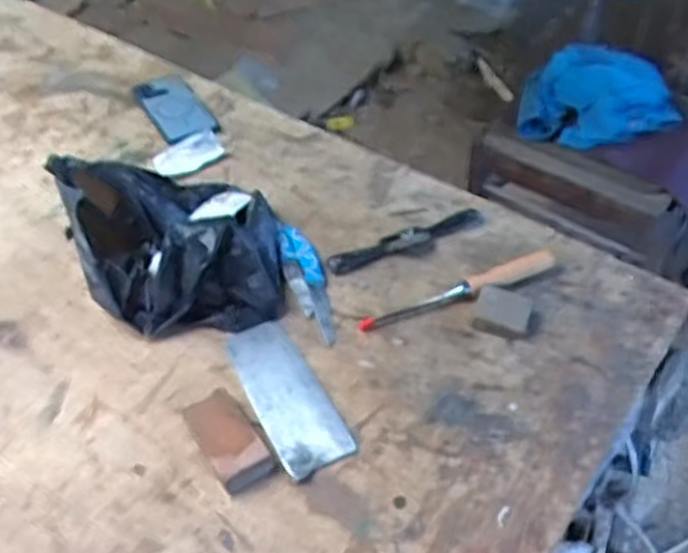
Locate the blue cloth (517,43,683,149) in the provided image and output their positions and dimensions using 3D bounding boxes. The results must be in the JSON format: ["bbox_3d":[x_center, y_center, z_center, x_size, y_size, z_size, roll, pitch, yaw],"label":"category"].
[{"bbox_3d":[0.537,-0.367,1.568,0.316,0.181,0.142,1,46,7],"label":"blue cloth"}]

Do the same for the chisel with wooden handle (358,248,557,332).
[{"bbox_3d":[0.130,0.013,0.831,0.242,0.023,0.031,-18,48,-15],"label":"chisel with wooden handle"}]

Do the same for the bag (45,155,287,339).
[{"bbox_3d":[-0.181,-0.040,0.840,0.222,0.102,0.226,-17,48,-13],"label":"bag"}]

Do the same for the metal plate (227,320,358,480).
[{"bbox_3d":[-0.059,0.116,0.747,0.070,0.006,0.181,-23,49,-18],"label":"metal plate"}]

